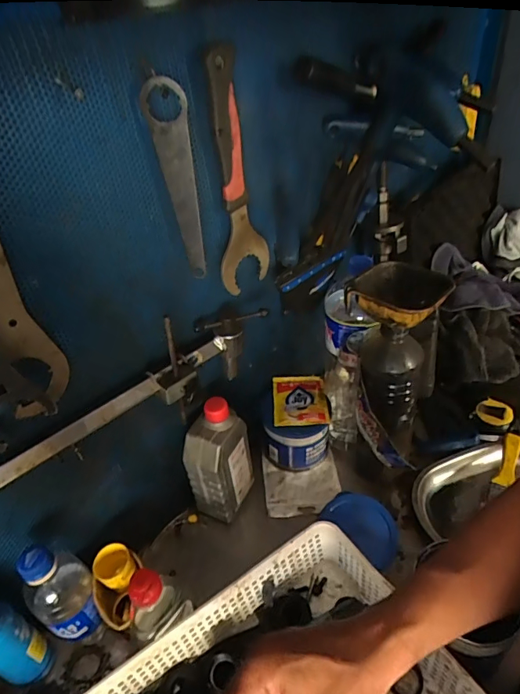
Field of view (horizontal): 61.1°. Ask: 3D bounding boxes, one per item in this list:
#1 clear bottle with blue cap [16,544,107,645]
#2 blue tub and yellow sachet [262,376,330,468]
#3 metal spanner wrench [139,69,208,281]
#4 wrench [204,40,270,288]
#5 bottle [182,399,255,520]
[{"bbox_3d":[-0.209,0.265,0.473,0.057,0.154,0.060,23,47,33],"label":"clear bottle with blue cap"},{"bbox_3d":[0.059,0.121,0.685,0.099,0.102,0.113,1,39,11],"label":"blue tub and yellow sachet"},{"bbox_3d":[-0.081,-0.154,0.425,0.039,0.180,0.006,7,40,10],"label":"metal spanner wrench"},{"bbox_3d":[-0.029,-0.177,0.478,0.018,0.246,0.073,28,51,35],"label":"wrench"},{"bbox_3d":[-0.053,0.147,0.586,0.054,0.166,0.084,15,43,26],"label":"bottle"}]

